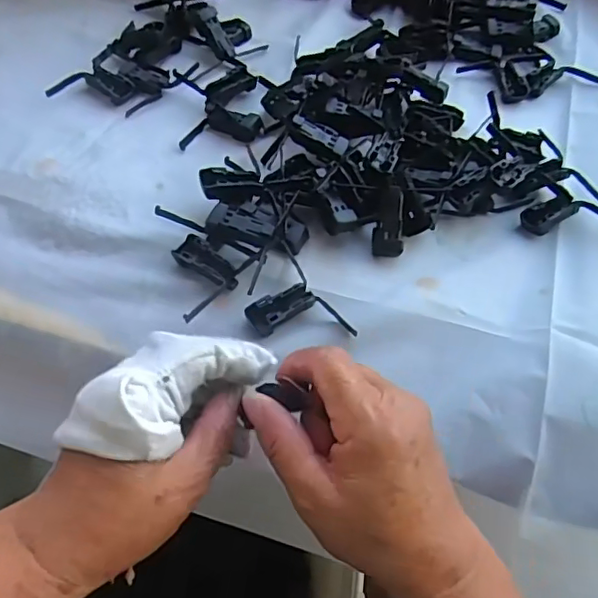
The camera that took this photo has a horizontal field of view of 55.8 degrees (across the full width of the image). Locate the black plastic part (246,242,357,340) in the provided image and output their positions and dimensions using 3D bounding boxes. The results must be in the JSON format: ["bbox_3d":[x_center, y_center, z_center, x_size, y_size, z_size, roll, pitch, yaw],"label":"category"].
[{"bbox_3d":[-0.008,0.004,0.370,0.053,0.011,0.079,-28,64,-18],"label":"black plastic part"}]

